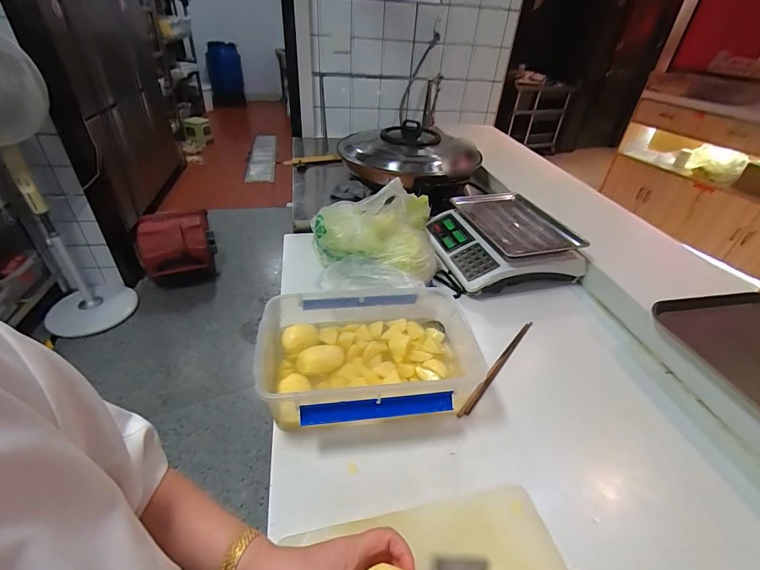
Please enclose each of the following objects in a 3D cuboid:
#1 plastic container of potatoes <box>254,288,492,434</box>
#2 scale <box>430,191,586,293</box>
[{"bbox_3d":[-0.014,0.118,0.667,0.382,0.125,0.280,-2,37,-10],"label":"plastic container of potatoes"},{"bbox_3d":[0.325,-0.128,1.036,0.352,0.120,0.352,-3,40,3],"label":"scale"}]

